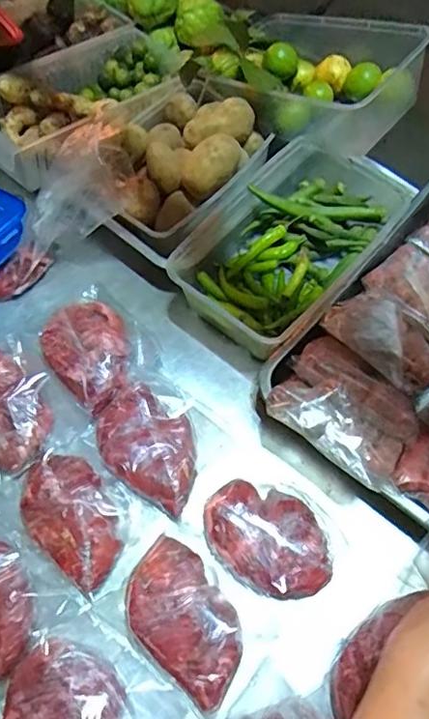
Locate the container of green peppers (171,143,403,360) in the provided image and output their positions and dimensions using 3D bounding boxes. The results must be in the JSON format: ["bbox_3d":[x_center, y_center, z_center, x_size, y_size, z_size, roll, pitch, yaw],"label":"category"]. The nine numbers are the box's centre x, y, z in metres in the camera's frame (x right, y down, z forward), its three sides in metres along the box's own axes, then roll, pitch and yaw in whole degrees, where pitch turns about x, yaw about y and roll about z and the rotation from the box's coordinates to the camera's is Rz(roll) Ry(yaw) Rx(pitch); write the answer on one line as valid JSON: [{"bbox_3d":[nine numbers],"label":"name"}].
[{"bbox_3d":[0.093,-0.137,0.633,0.161,0.073,0.267,38,73,16],"label":"container of green peppers"}]

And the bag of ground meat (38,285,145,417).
[{"bbox_3d":[-0.134,-0.014,0.613,0.108,0.031,0.134,-41,71,-14],"label":"bag of ground meat"}]

